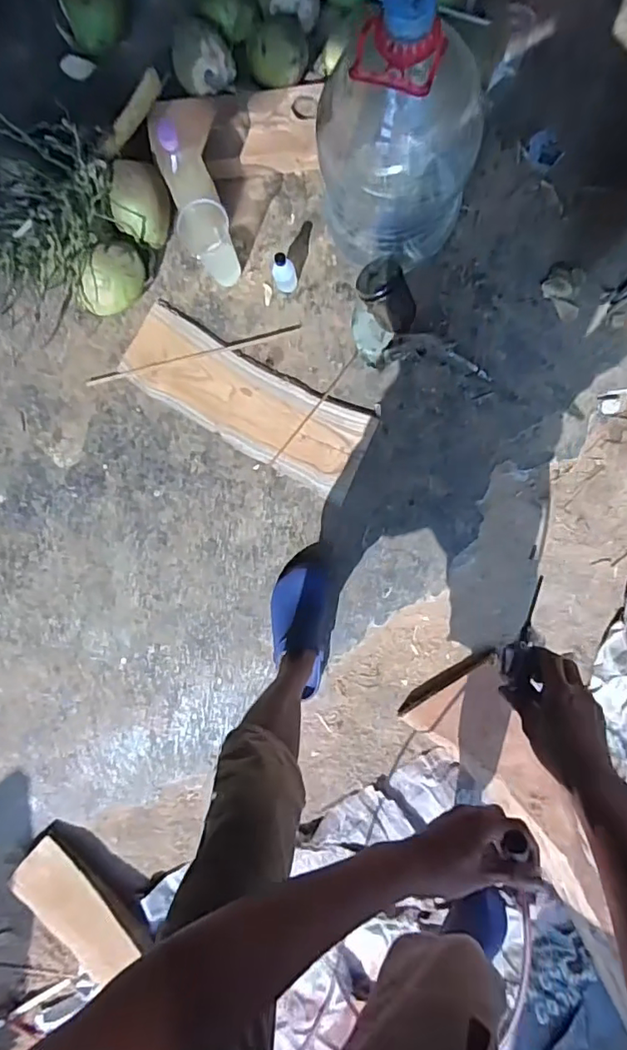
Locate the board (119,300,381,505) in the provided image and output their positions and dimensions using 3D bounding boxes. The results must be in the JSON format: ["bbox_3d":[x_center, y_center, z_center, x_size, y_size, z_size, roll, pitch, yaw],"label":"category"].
[{"bbox_3d":[-0.134,-0.245,1.052,0.507,0.025,0.175,28,95,0],"label":"board"}]

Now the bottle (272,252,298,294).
[{"bbox_3d":[-0.054,-0.474,1.000,0.041,0.101,0.040,0,93,5],"label":"bottle"}]

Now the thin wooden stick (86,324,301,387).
[{"bbox_3d":[-0.243,-0.341,1.062,0.439,0.005,0.016,-14,94,3],"label":"thin wooden stick"}]

